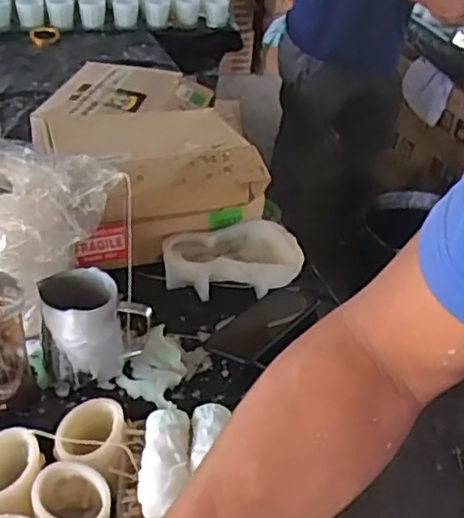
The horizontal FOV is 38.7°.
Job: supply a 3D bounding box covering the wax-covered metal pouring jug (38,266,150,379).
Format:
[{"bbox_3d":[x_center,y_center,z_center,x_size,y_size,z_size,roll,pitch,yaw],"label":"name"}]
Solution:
[{"bbox_3d":[-0.152,0.071,0.736,0.113,0.096,0.089,-1,38,-11],"label":"wax-covered metal pouring jug"}]

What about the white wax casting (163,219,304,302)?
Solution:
[{"bbox_3d":[0.001,0.003,0.900,0.181,0.045,0.103,-8,40,-19],"label":"white wax casting"}]

